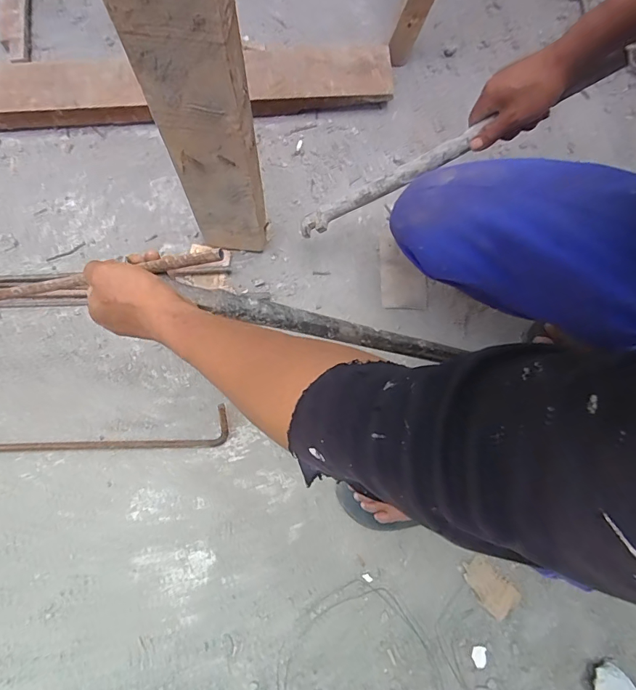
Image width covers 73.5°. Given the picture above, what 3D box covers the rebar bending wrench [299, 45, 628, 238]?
[{"bbox_3d":[0.162,-0.259,0.587,0.450,0.029,0.026,-21,76,25],"label":"rebar bending wrench"}]

